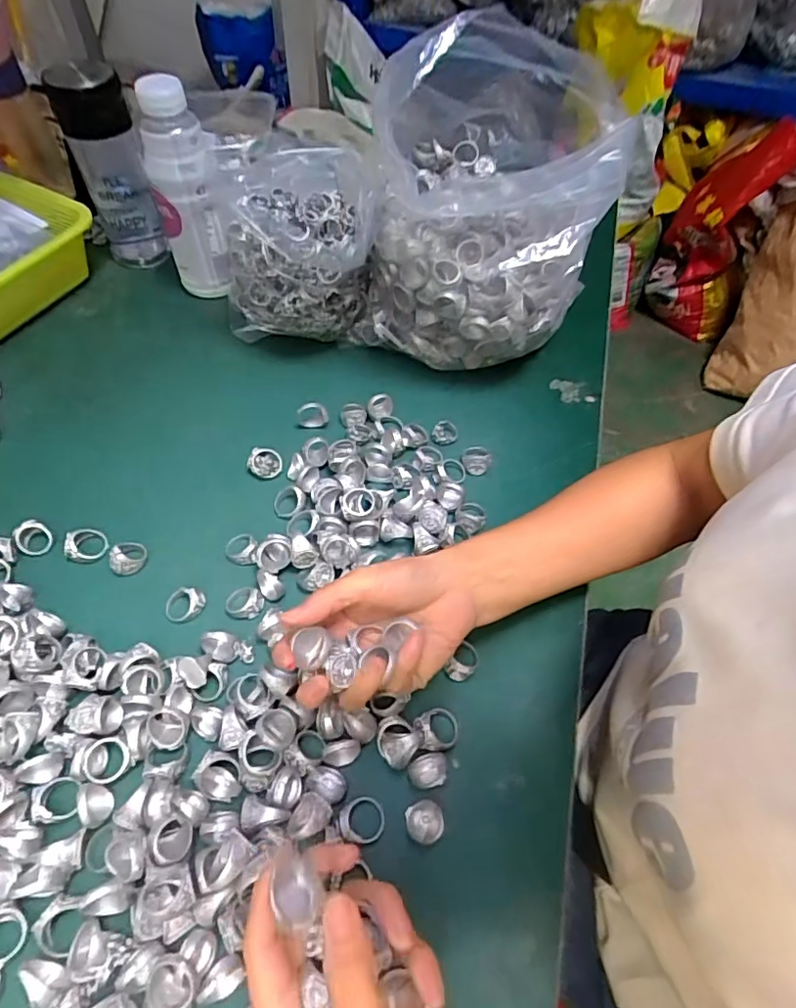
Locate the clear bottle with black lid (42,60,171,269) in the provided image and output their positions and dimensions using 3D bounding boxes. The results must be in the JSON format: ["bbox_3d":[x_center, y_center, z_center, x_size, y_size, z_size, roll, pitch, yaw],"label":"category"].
[{"bbox_3d":[-0.303,-0.347,0.603,0.069,0.191,0.071,-15,58,-14],"label":"clear bottle with black lid"}]

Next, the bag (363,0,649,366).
[{"bbox_3d":[0.085,-0.269,0.515,0.194,0.265,0.206,16,56,6],"label":"bag"}]

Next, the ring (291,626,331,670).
[{"bbox_3d":[-0.050,0.084,0.324,0.022,0.020,0.026,-6,55,-9],"label":"ring"}]

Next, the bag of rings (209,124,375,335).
[{"bbox_3d":[-0.100,-0.239,0.560,0.143,0.158,0.135,-6,56,-8],"label":"bag of rings"}]

